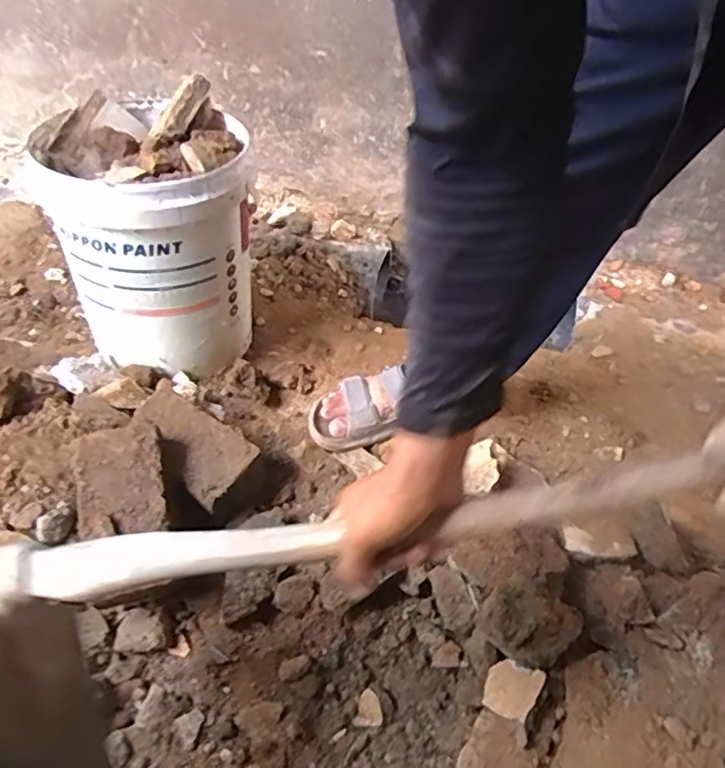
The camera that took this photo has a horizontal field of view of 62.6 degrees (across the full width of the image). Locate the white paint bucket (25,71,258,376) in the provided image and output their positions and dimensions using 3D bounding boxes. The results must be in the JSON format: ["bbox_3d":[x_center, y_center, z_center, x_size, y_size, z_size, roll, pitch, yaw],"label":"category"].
[{"bbox_3d":[-0.312,-0.232,0.954,0.273,0.343,0.281,1,51,-1],"label":"white paint bucket"}]

